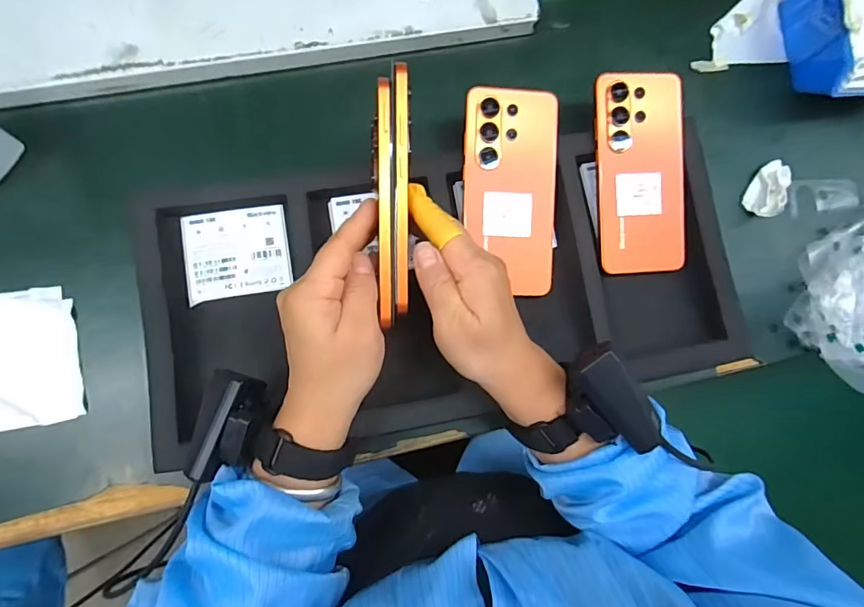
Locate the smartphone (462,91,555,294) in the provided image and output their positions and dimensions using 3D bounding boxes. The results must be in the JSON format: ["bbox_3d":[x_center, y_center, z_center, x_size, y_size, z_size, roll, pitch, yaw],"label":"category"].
[{"bbox_3d":[0.065,-0.091,0.383,0.076,0.005,0.164,-2,94,-7],"label":"smartphone"}]

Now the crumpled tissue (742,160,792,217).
[{"bbox_3d":[0.326,-0.112,0.446,0.025,0.026,0.057,30,84,-4],"label":"crumpled tissue"}]

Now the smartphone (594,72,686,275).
[{"bbox_3d":[0.185,-0.112,0.408,0.079,0.007,0.168,-4,96,-6],"label":"smartphone"}]

